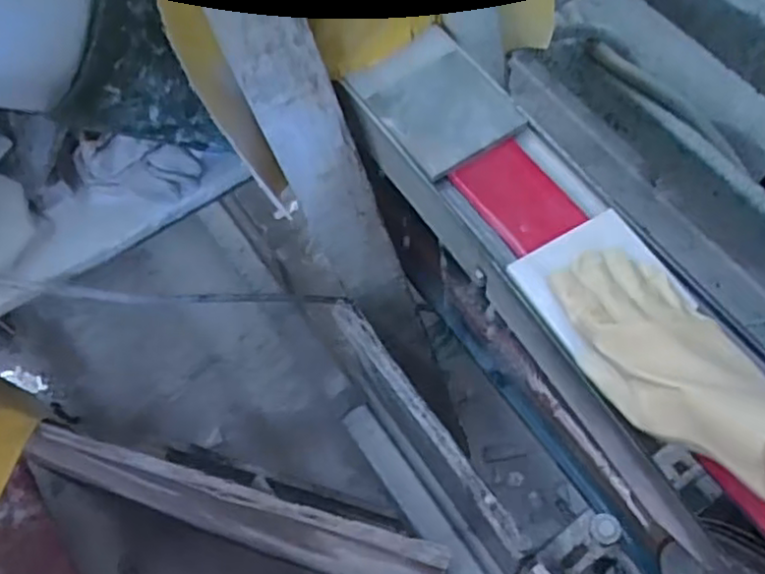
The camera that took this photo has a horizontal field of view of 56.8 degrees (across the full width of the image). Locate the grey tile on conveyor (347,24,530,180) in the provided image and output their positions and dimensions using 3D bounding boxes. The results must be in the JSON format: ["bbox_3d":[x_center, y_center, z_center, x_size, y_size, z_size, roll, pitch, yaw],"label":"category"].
[{"bbox_3d":[0.047,-0.161,0.611,0.100,0.008,0.129,-33,66,-14],"label":"grey tile on conveyor"}]

